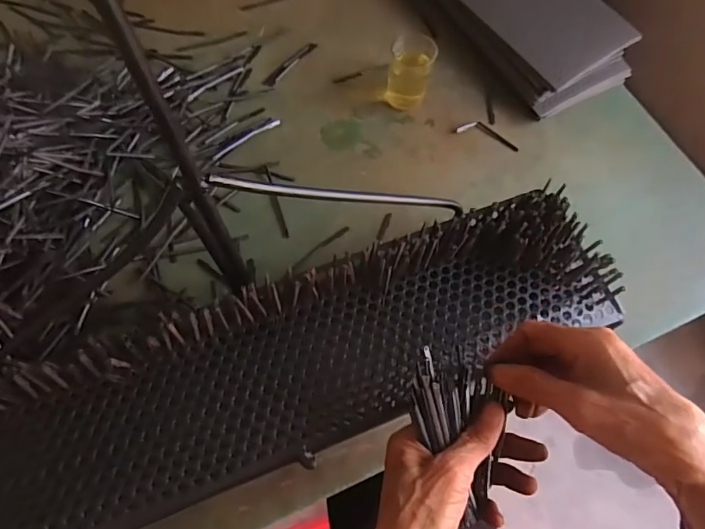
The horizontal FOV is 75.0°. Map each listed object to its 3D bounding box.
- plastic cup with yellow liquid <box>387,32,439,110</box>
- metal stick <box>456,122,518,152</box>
[{"bbox_3d":[0.072,-0.239,0.567,0.051,0.075,0.054,1,66,-2],"label":"plastic cup with yellow liquid"},{"bbox_3d":[0.175,-0.167,0.590,0.080,0.007,0.026,18,67,6],"label":"metal stick"}]

